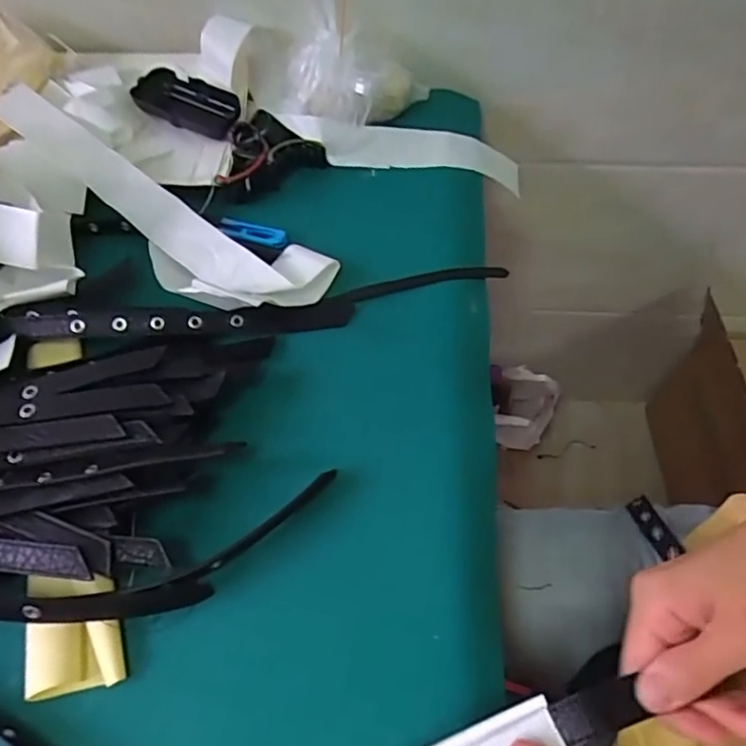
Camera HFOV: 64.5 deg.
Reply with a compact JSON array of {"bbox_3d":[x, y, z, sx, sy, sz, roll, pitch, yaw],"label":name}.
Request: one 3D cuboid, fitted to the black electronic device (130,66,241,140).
[{"bbox_3d":[-0.186,-0.267,0.588,0.115,0.025,0.055,23,61,14],"label":"black electronic device"}]

